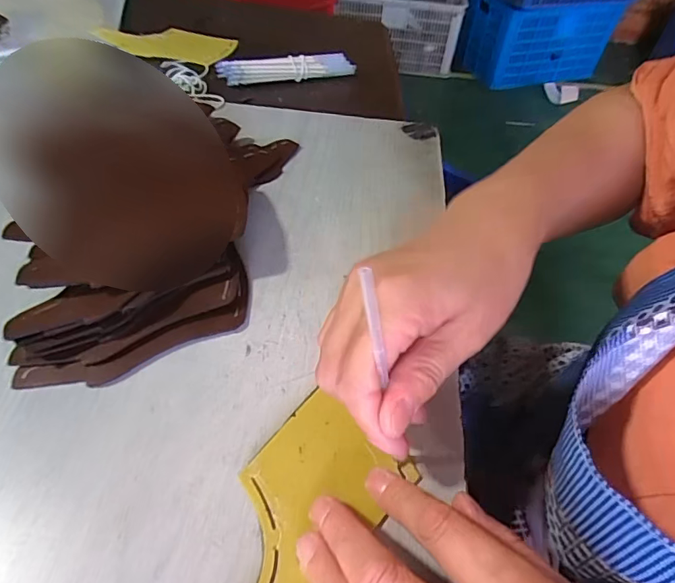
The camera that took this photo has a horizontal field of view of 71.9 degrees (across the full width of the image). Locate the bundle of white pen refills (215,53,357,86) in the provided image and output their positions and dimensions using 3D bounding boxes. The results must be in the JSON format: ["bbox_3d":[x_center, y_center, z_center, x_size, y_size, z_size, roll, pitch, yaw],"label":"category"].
[{"bbox_3d":[-0.054,-0.236,0.492,0.143,0.023,0.019,-2,50,-6],"label":"bundle of white pen refills"}]

